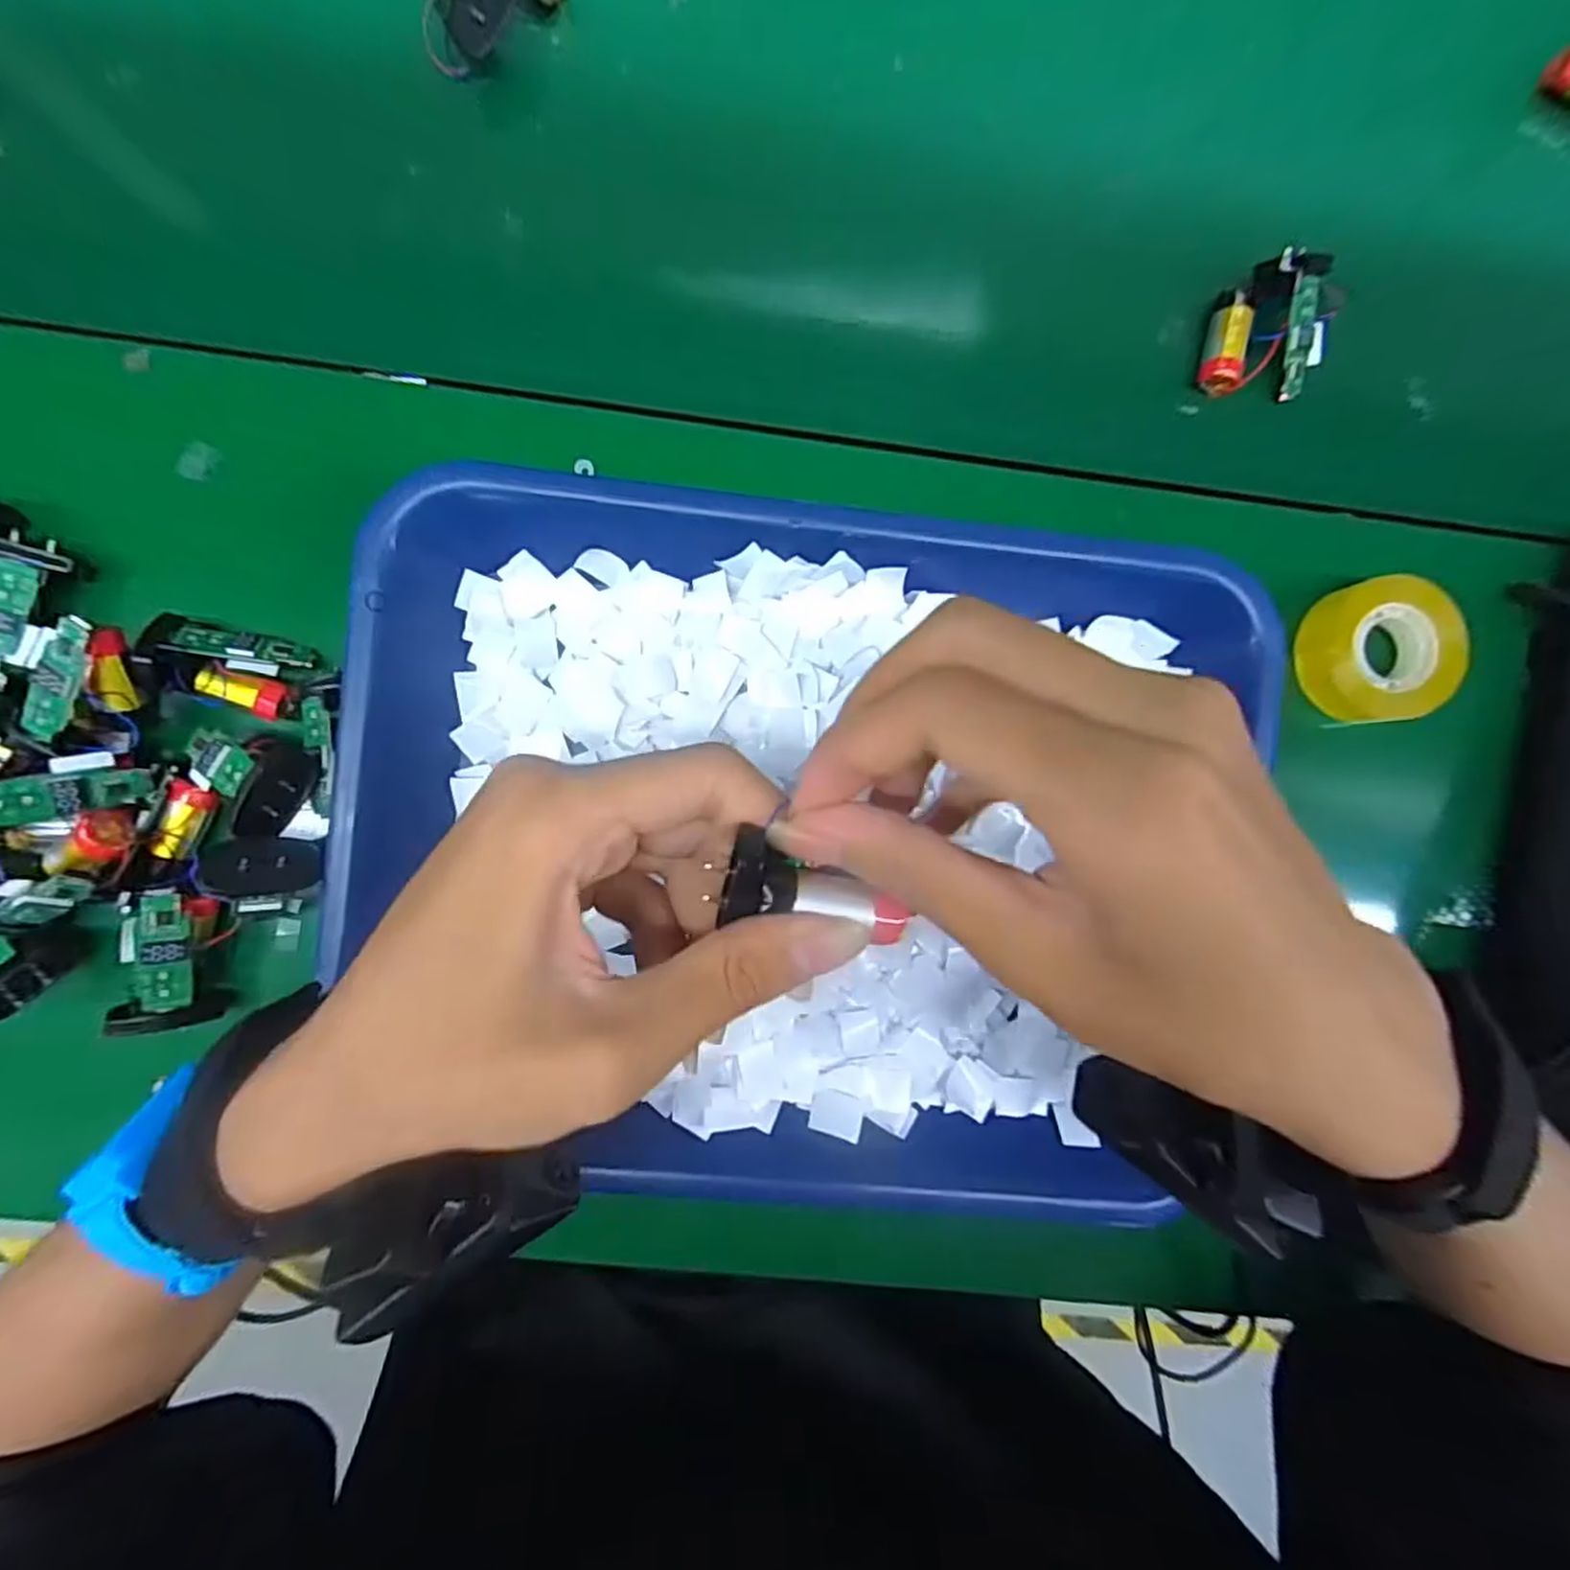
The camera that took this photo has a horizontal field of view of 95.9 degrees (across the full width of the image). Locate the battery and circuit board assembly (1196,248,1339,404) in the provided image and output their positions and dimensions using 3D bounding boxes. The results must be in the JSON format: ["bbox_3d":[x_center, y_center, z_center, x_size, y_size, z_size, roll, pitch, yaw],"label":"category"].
[{"bbox_3d":[0.198,-0.186,0.287,0.052,0.019,0.046,-1,94,-3],"label":"battery and circuit board assembly"}]

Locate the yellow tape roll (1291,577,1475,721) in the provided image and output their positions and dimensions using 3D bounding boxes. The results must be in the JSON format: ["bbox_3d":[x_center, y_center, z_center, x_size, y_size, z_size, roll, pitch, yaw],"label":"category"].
[{"bbox_3d":[0.242,-0.055,0.291,0.056,0.022,0.057,0,94,-3],"label":"yellow tape roll"}]

